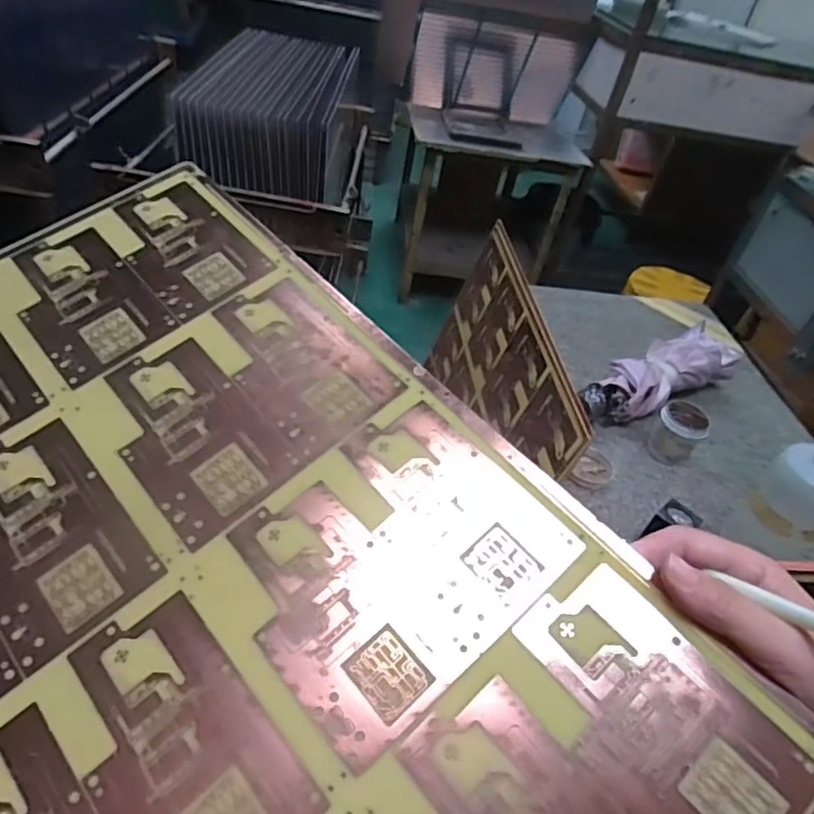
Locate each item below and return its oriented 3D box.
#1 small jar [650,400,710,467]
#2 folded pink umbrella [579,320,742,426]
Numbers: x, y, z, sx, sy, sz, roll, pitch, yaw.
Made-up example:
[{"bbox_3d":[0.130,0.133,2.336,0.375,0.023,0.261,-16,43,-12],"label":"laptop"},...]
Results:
[{"bbox_3d":[0.335,0.028,0.754,0.058,0.056,0.066,14,49,9],"label":"small jar"},{"bbox_3d":[0.343,-0.048,0.829,0.286,0.058,0.085,-24,53,-23],"label":"folded pink umbrella"}]

